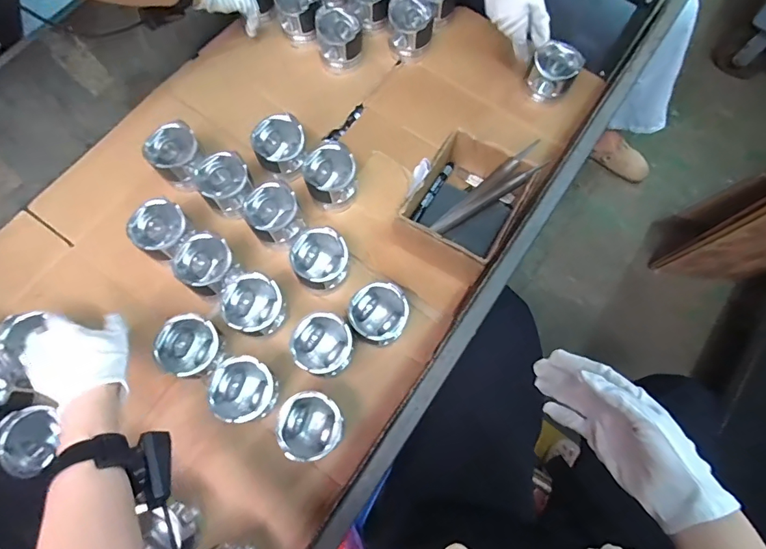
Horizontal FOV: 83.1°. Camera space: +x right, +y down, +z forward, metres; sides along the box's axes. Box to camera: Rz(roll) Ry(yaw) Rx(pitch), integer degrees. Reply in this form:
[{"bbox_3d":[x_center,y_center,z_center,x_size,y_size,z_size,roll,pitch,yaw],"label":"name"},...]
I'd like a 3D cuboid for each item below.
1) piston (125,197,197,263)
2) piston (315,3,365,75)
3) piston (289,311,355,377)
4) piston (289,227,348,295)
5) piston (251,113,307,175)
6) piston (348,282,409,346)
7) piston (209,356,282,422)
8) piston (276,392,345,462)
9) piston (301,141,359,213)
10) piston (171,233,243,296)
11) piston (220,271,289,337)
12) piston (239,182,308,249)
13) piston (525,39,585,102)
[{"bbox_3d":[-0.342,-0.065,0.679,0.080,0.085,0.083,0,72,-1],"label":"piston"},{"bbox_3d":[-0.079,-0.432,0.795,0.084,0.082,0.079,0,72,-1],"label":"piston"},{"bbox_3d":[-0.085,0.103,0.621,0.079,0.084,0.081,0,72,-1],"label":"piston"},{"bbox_3d":[-0.094,-0.018,0.665,0.081,0.081,0.083,0,72,-1],"label":"piston"},{"bbox_3d":[-0.171,-0.213,0.725,0.083,0.079,0.085,0,72,-1],"label":"piston"},{"bbox_3d":[-0.007,0.062,0.638,0.080,0.079,0.081,0,72,-1],"label":"piston"},{"bbox_3d":[-0.186,0.162,0.604,0.080,0.088,0.080,0,72,-1],"label":"piston"},{"bbox_3d":[-0.095,0.205,0.591,0.081,0.087,0.082,0,72,-1],"label":"piston"},{"bbox_3d":[-0.086,-0.158,0.713,0.080,0.083,0.082,0,72,-1],"label":"piston"},{"bbox_3d":[-0.263,-0.010,0.660,0.085,0.081,0.078,0,72,-1],"label":"piston"},{"bbox_3d":[-0.184,0.048,0.633,0.082,0.070,0.078,0,72,-1],"label":"piston"},{"bbox_3d":[-0.169,-0.091,0.686,0.081,0.078,0.085,0,72,-1],"label":"piston"},{"bbox_3d":[0.305,-0.362,0.771,0.077,0.080,0.074,32,74,9],"label":"piston"}]

